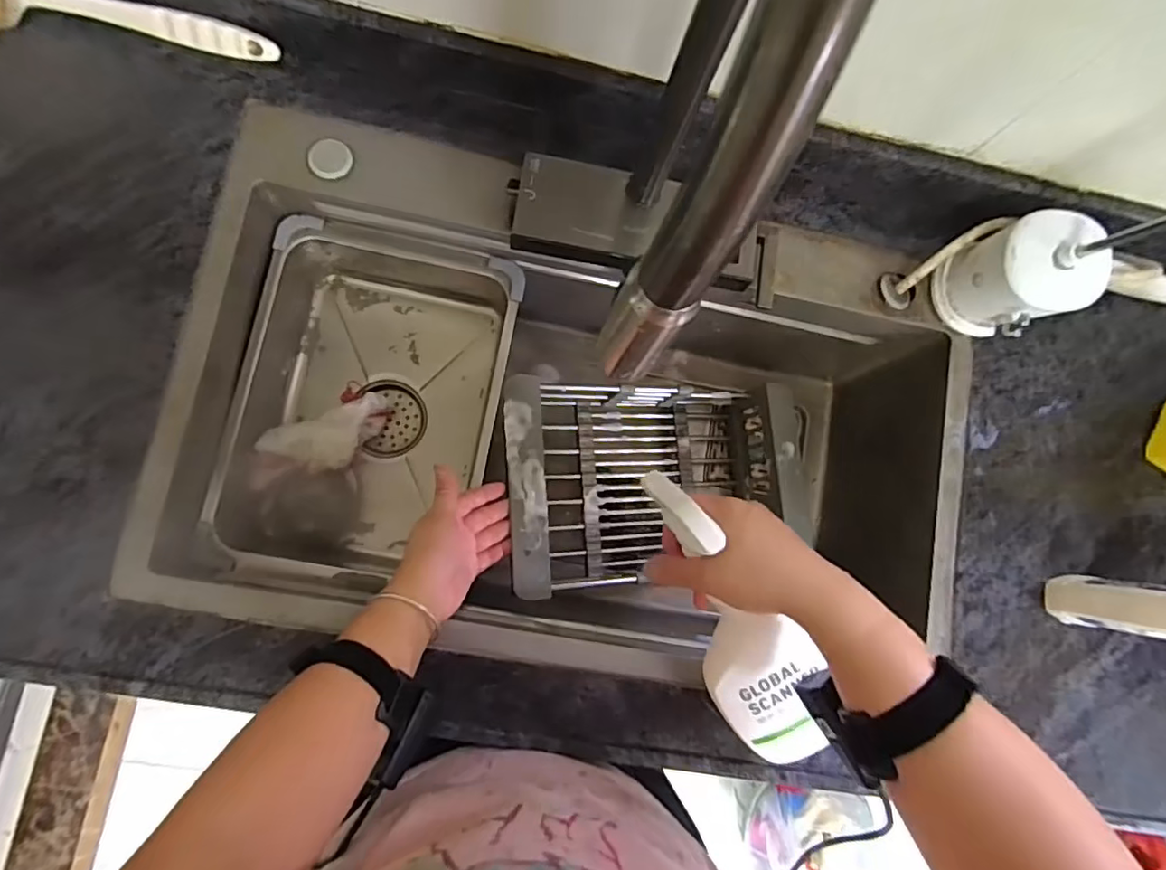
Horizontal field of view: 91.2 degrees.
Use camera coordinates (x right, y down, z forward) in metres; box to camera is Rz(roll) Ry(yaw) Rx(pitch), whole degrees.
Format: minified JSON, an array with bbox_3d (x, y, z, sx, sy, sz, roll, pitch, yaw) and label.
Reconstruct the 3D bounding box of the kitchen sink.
[{"bbox_3d":[-0.002,-0.004,0.631,0.734,0.216,0.442,11,81,-5],"label":"kitchen sink"}]

